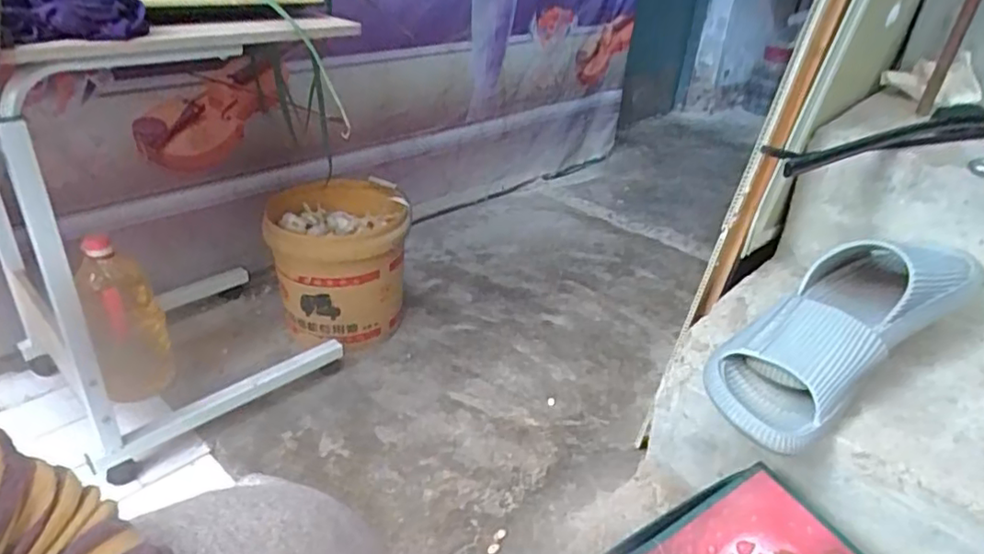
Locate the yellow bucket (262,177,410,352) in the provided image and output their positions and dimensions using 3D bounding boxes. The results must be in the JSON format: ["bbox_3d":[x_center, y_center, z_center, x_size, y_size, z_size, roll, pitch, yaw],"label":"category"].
[{"bbox_3d":[-0.289,-0.016,1.230,0.244,0.264,0.249,3,31,-2],"label":"yellow bucket"}]

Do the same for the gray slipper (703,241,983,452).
[{"bbox_3d":[0.319,0.035,0.584,0.303,0.072,0.113,-32,43,-19],"label":"gray slipper"}]

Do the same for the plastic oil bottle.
[{"bbox_3d":[-0.585,0.067,1.012,0.105,0.273,0.096,-14,36,-28],"label":"plastic oil bottle"}]

